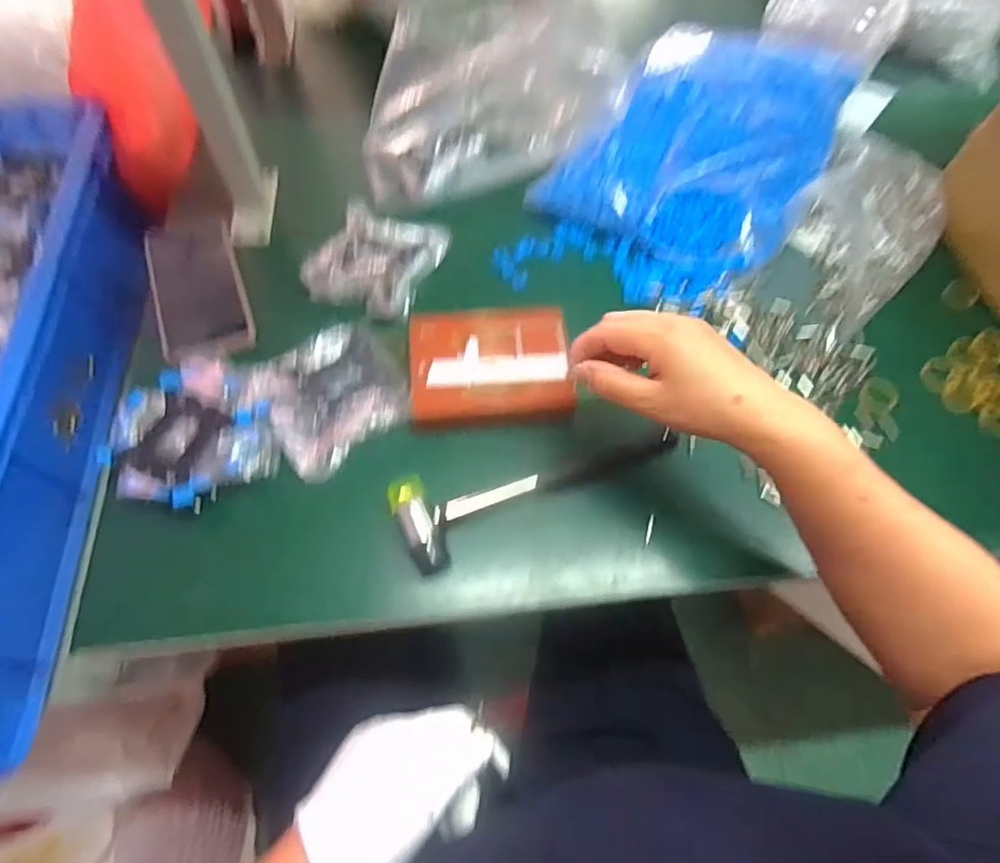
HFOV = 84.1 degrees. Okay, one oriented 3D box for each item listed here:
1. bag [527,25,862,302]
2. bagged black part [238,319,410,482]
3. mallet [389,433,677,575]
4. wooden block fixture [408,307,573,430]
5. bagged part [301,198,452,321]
[{"bbox_3d":[0.233,-0.311,0.607,0.236,0.085,0.366,38,68,16],"label":"bag"},{"bbox_3d":[-0.144,-0.038,0.484,0.123,0.017,0.125,-34,69,-18],"label":"bagged black part"},{"bbox_3d":[0.033,0.034,0.454,0.238,0.027,0.072,-22,66,-13],"label":"mallet"},{"bbox_3d":[-0.008,-0.057,0.495,0.137,0.031,0.112,-3,63,-4],"label":"wooden block fixture"},{"bbox_3d":[-0.123,-0.174,0.554,0.108,0.023,0.119,21,64,9],"label":"bagged part"}]

